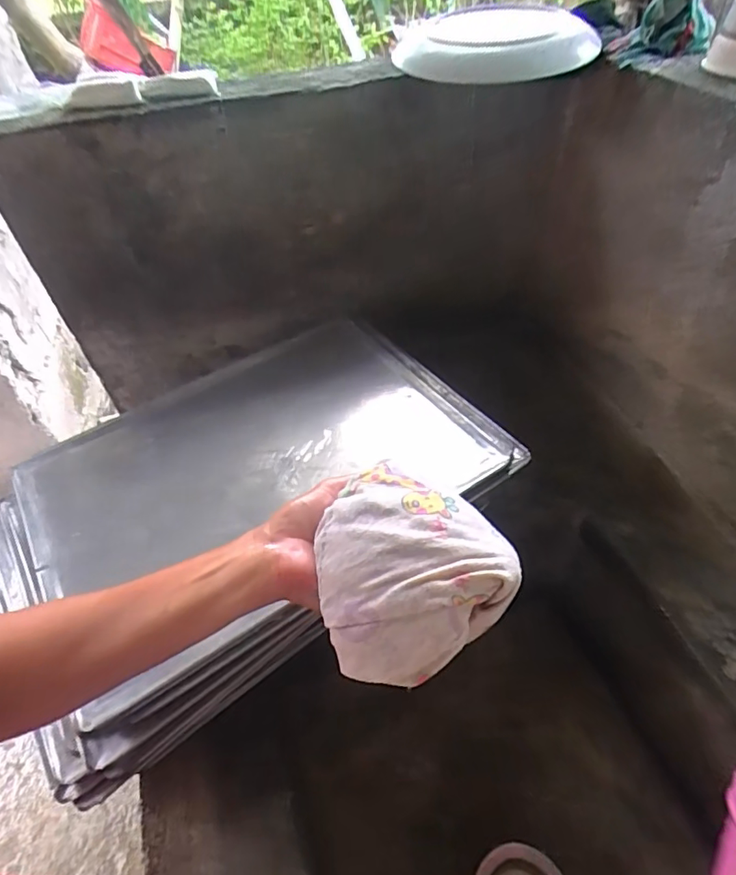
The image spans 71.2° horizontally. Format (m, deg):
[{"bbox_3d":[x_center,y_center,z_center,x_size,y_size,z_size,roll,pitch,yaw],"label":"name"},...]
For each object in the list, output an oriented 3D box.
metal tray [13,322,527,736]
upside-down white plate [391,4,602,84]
[{"bbox_3d":[-0.119,0.026,0.578,0.456,0.029,0.342,-29,52,-19],"label":"metal tray"},{"bbox_3d":[0.149,-0.474,0.616,0.211,0.040,0.208,-3,48,3],"label":"upside-down white plate"}]

